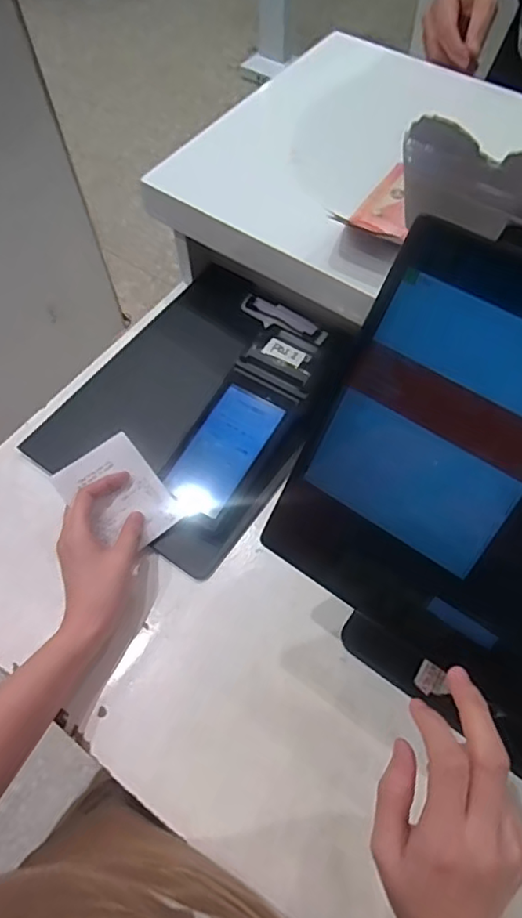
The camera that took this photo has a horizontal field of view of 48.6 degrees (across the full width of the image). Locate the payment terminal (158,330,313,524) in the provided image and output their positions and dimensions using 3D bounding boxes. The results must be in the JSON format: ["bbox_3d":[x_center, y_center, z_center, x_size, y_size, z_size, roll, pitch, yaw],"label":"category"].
[{"bbox_3d":[-0.018,-0.037,0.547,0.077,0.033,0.202,28,75,15],"label":"payment terminal"}]

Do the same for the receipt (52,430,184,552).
[{"bbox_3d":[-0.126,0.034,0.523,0.074,0.008,0.098,-39,96,-17],"label":"receipt"}]

